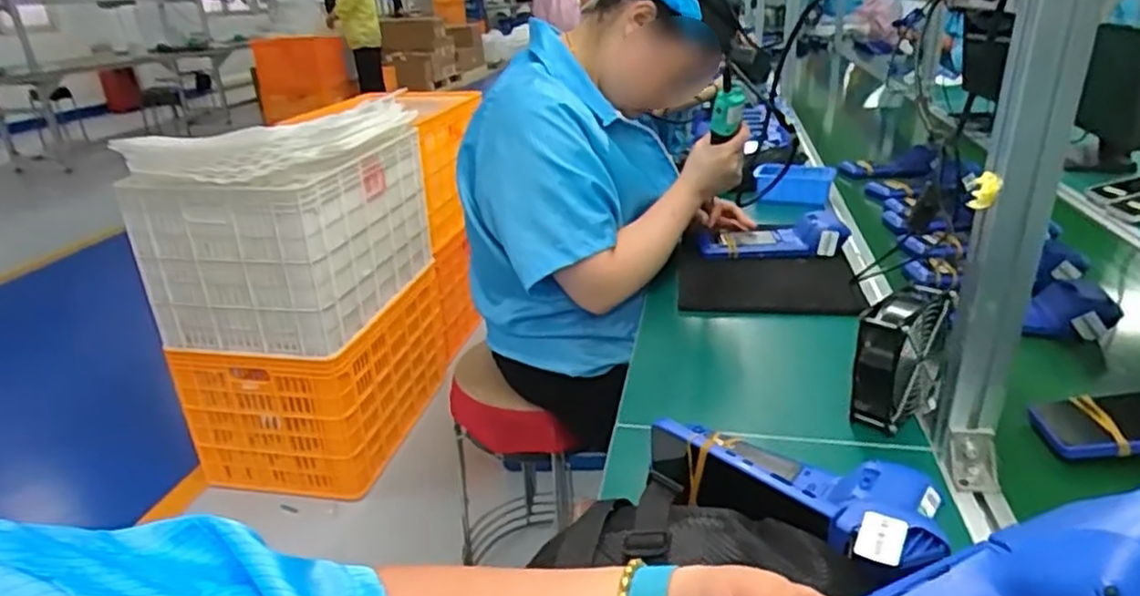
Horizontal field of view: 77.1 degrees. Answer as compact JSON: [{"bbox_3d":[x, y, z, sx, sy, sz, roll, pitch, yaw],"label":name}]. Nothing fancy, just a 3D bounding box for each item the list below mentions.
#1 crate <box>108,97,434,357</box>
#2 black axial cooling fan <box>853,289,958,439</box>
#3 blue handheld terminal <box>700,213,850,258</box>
[{"bbox_3d":[-0.661,-0.204,1.752,0.470,0.487,0.607,2,24,12],"label":"crate"},{"bbox_3d":[0.325,0.058,0.704,0.100,0.122,0.048,-19,28,-32],"label":"black axial cooling fan"},{"bbox_3d":[0.318,-0.090,1.121,0.221,0.061,0.059,0,24,7],"label":"blue handheld terminal"}]

